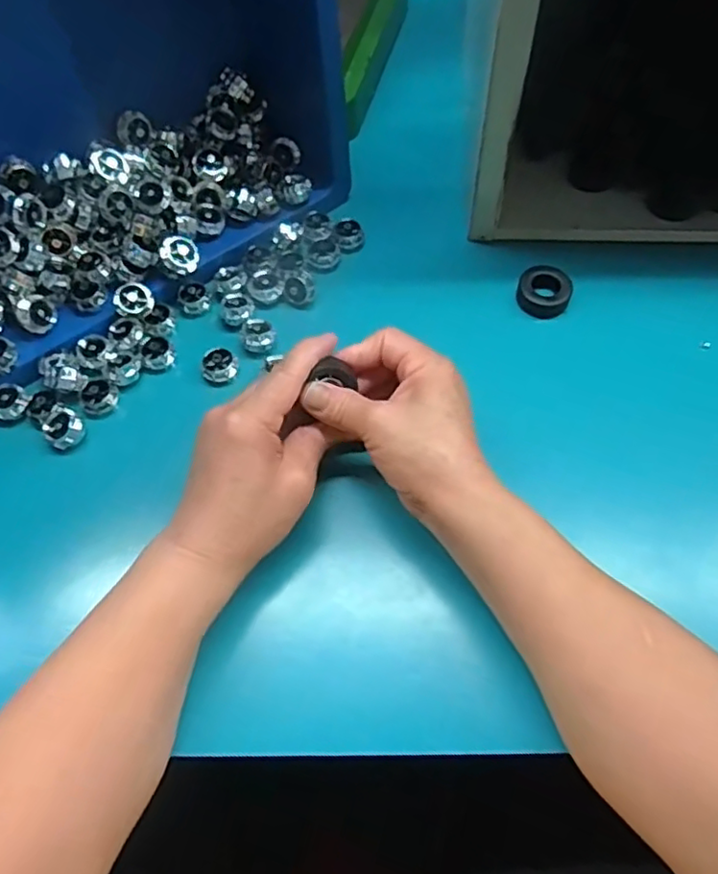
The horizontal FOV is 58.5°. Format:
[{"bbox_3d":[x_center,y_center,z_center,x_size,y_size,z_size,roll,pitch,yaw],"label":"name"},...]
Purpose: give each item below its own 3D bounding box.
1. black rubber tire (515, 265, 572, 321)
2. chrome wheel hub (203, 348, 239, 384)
[{"bbox_3d":[0.133,-0.104,0.460,0.037,0.014,0.035,-1,65,1],"label":"black rubber tire"},{"bbox_3d":[-0.093,-0.048,0.429,0.023,0.011,0.022,-1,65,1],"label":"chrome wheel hub"}]

